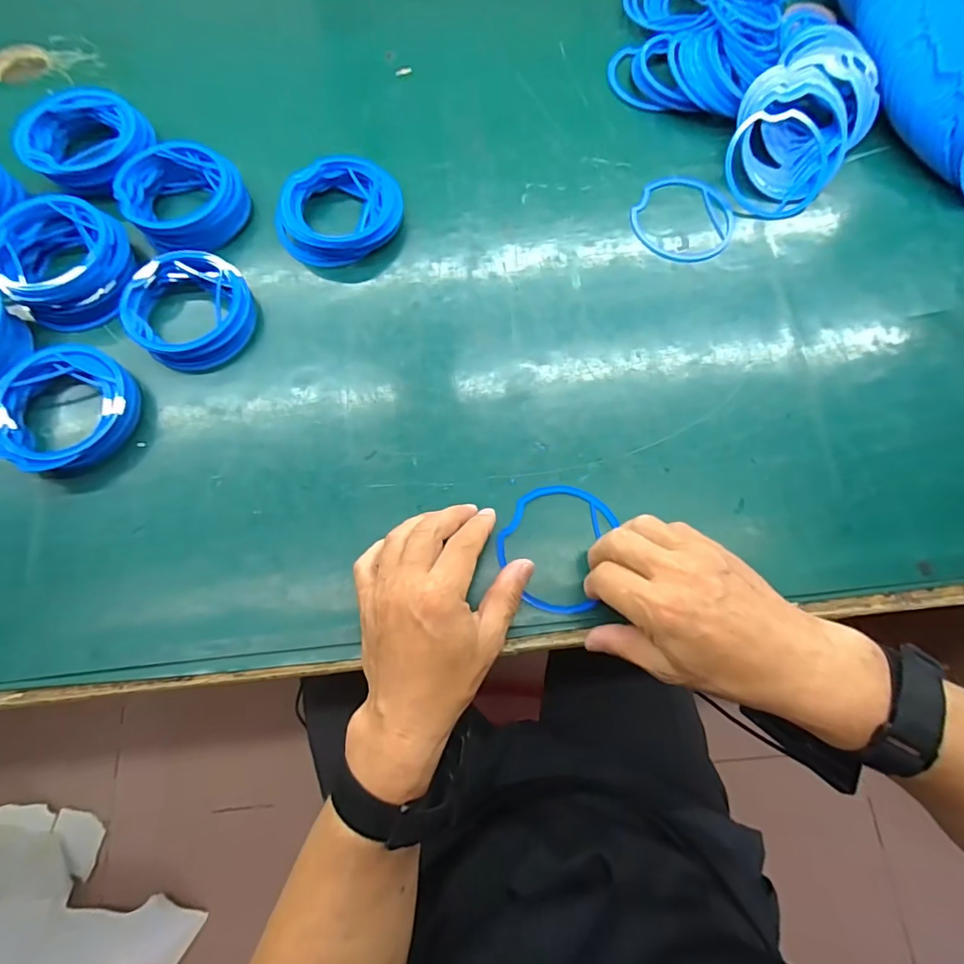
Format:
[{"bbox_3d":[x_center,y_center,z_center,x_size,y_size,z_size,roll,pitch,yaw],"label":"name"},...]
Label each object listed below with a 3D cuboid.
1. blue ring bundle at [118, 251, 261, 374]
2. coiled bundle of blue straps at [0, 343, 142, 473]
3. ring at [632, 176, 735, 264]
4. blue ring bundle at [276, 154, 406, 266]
[{"bbox_3d":[-0.244,-0.144,0.421,0.097,0.027,0.099,0,73,-1],"label":"blue ring bundle"},{"bbox_3d":[-0.329,-0.058,0.391,0.114,0.028,0.100,23,74,6],"label":"coiled bundle of blue straps"},{"bbox_3d":[0.186,-0.243,0.466,0.092,0.004,0.096,0,73,-1],"label":"ring"},{"bbox_3d":[-0.129,-0.243,0.450,0.107,0.026,0.090,-36,77,-11],"label":"blue ring bundle"}]

